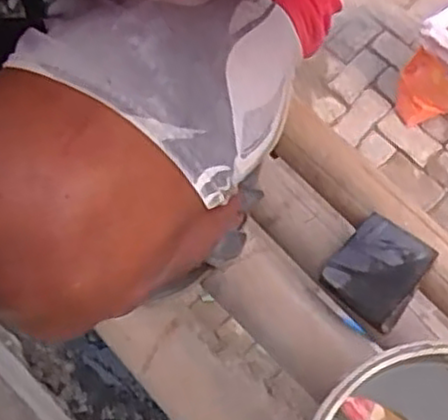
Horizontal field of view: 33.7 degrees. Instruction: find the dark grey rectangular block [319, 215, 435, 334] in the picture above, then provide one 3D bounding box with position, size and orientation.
[{"bbox_3d":[0.139,0.056,0.676,0.076,0.036,0.084,36,76,11],"label":"dark grey rectangular block"}]

